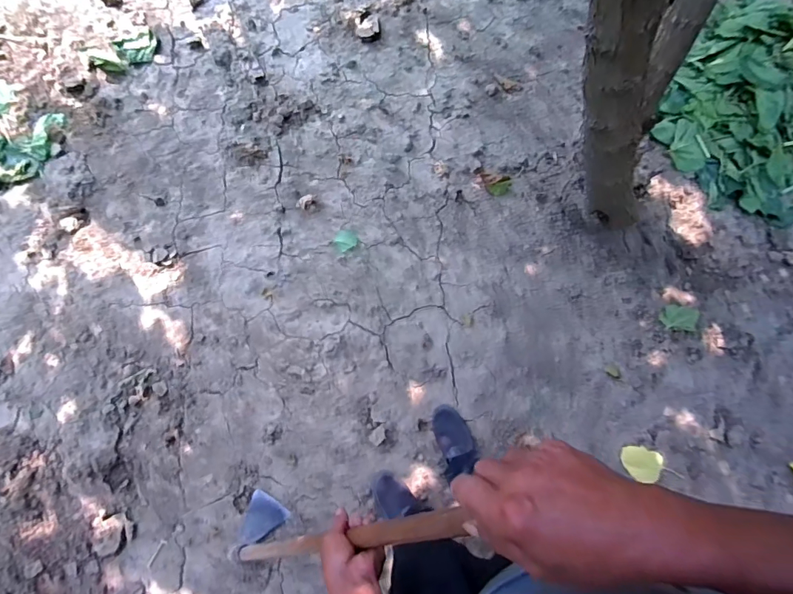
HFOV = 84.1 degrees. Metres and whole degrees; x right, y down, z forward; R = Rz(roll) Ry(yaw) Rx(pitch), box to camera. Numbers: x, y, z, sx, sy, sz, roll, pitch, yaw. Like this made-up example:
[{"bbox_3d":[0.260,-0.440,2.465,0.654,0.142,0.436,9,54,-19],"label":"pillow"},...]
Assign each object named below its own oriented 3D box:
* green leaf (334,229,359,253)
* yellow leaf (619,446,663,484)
[{"bbox_3d":[-0.155,-0.178,1.364,0.070,0.021,0.076,1,78,-5],"label":"green leaf"},{"bbox_3d":[0.728,0.496,1.305,0.116,0.027,0.092,21,77,-1],"label":"yellow leaf"}]

